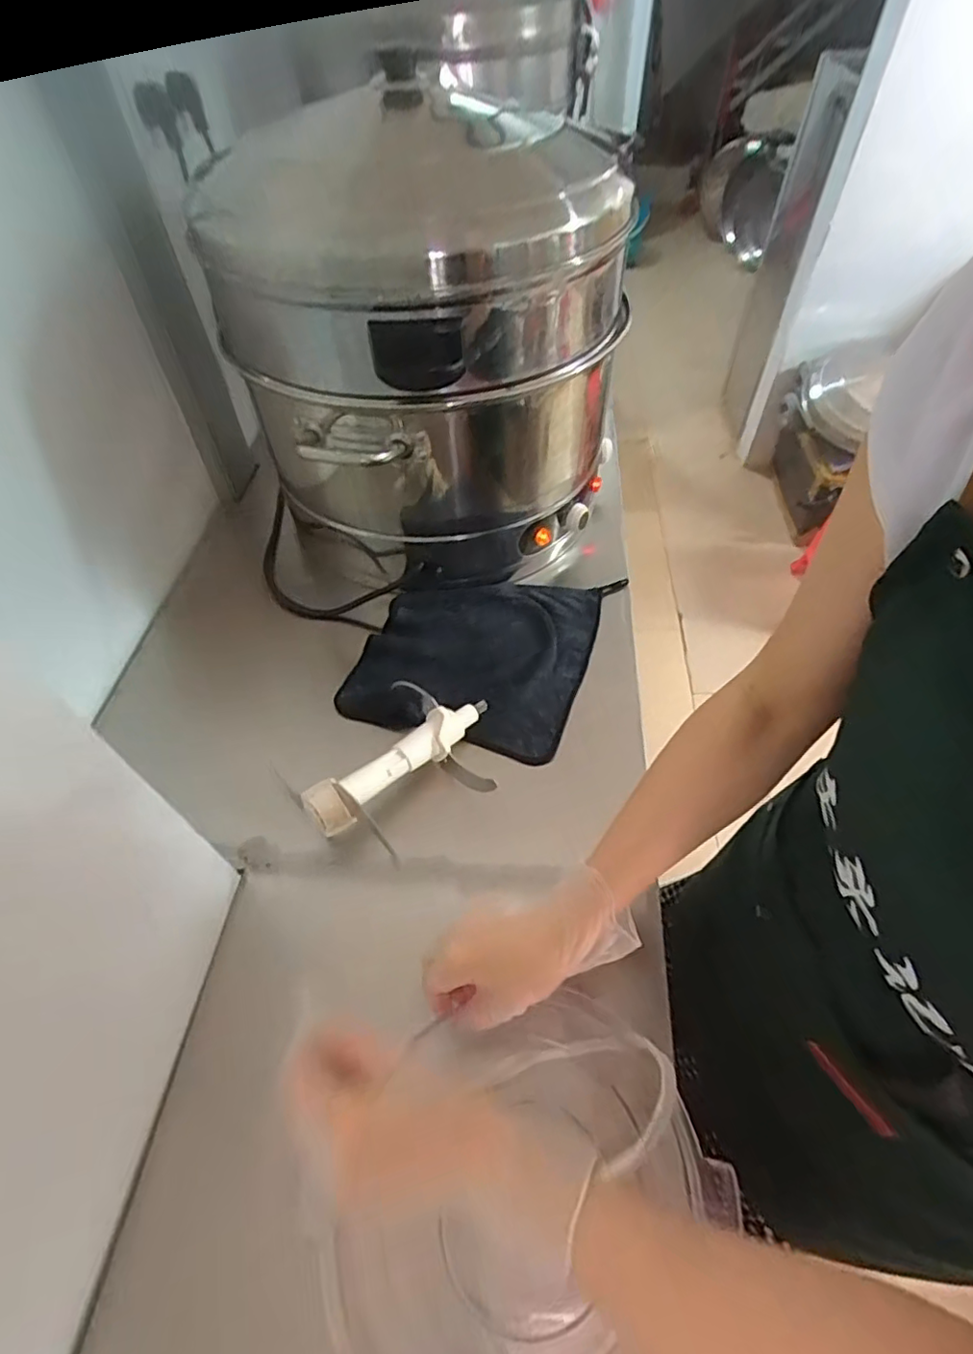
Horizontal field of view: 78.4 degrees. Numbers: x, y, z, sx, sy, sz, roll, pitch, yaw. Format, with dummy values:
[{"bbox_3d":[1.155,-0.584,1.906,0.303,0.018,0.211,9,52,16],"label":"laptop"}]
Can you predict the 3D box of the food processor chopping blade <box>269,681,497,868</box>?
[{"bbox_3d":[-0.082,0.091,0.642,0.231,0.069,0.154,-36,59,-23],"label":"food processor chopping blade"}]

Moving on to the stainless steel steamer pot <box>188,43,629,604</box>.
[{"bbox_3d":[-0.077,-0.393,0.795,0.447,0.466,0.379,-25,55,-16],"label":"stainless steel steamer pot"}]

